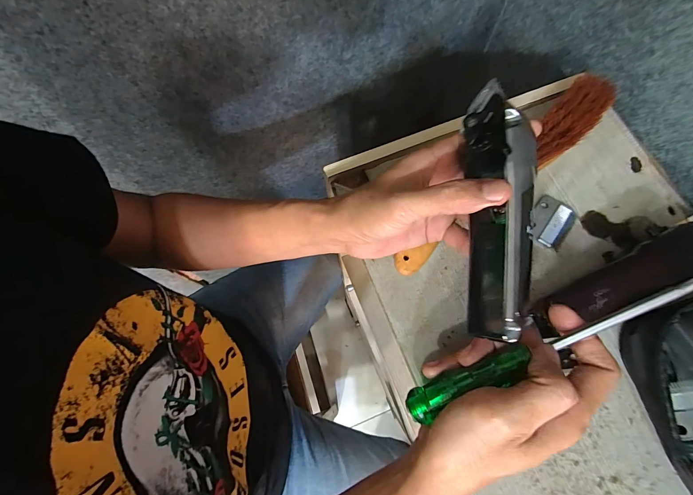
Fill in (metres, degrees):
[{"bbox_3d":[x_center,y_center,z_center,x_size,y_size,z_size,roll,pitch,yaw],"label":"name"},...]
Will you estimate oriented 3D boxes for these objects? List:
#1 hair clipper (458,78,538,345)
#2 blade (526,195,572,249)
[{"bbox_3d":[0.100,-0.023,0.217,0.042,0.037,0.164,2,81,2],"label":"hair clipper"},{"bbox_3d":[0.190,-0.026,0.313,0.032,0.004,0.048,36,77,11],"label":"blade"}]

